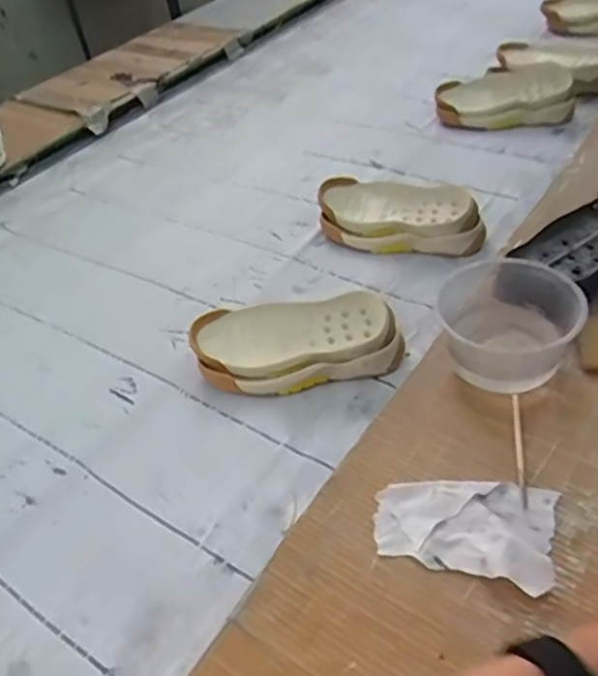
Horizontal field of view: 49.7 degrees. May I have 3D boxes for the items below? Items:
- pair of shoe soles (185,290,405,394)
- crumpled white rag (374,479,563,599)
[{"bbox_3d":[-0.004,0.005,0.711,0.226,0.071,0.094,-3,43,4],"label":"pair of shoe soles"},{"bbox_3d":[0.133,0.147,0.520,0.136,0.018,0.091,8,45,16],"label":"crumpled white rag"}]

